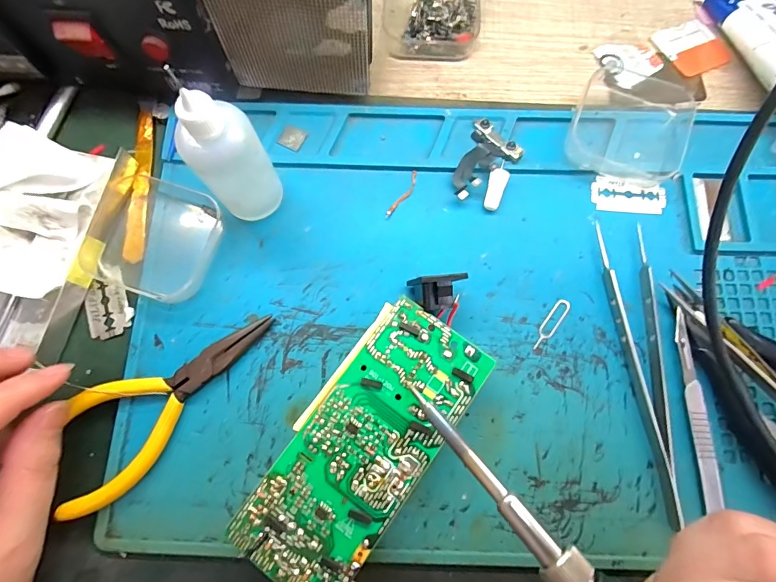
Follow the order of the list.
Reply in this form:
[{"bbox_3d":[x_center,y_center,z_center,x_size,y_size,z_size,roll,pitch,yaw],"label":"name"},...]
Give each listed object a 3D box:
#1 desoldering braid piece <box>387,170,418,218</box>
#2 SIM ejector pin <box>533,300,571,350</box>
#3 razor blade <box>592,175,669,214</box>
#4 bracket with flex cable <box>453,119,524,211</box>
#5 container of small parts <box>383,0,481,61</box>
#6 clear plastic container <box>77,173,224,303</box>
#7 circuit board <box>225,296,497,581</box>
[{"bbox_3d":[0.009,-0.057,0.236,0.006,0.004,0.033,30,78,7],"label":"desoldering braid piece"},{"bbox_3d":[0.089,0.018,0.219,0.008,0.004,0.032,36,79,8],"label":"SIM ejector pin"},{"bbox_3d":[0.141,-0.056,0.236,0.042,0.004,0.021,8,77,2],"label":"razor blade"},{"bbox_3d":[0.058,-0.074,0.237,0.031,0.008,0.053,23,78,6],"label":"bracket with flex cable"},{"bbox_3d":[0.028,-0.185,0.263,0.061,0.023,0.060,3,76,1],"label":"container of small parts"},{"bbox_3d":[-0.129,-0.032,0.225,0.065,0.015,0.066,16,77,4],"label":"clear plastic container"},{"bbox_3d":[-0.011,0.071,0.195,0.060,0.025,0.131,36,79,8],"label":"circuit board"}]

